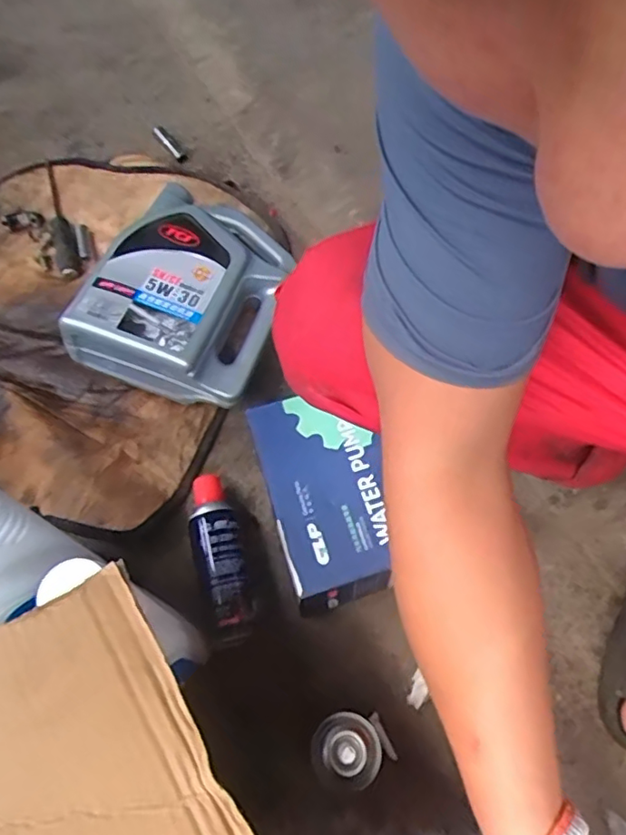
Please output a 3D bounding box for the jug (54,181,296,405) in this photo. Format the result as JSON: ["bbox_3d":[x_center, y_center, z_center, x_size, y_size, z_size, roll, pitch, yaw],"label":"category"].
[{"bbox_3d":[-0.143,-0.183,0.747,0.210,0.102,0.306,17,66,9],"label":"jug"}]

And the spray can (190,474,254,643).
[{"bbox_3d":[-0.104,0.155,0.658,0.050,0.065,0.188,-15,65,-7],"label":"spray can"}]

